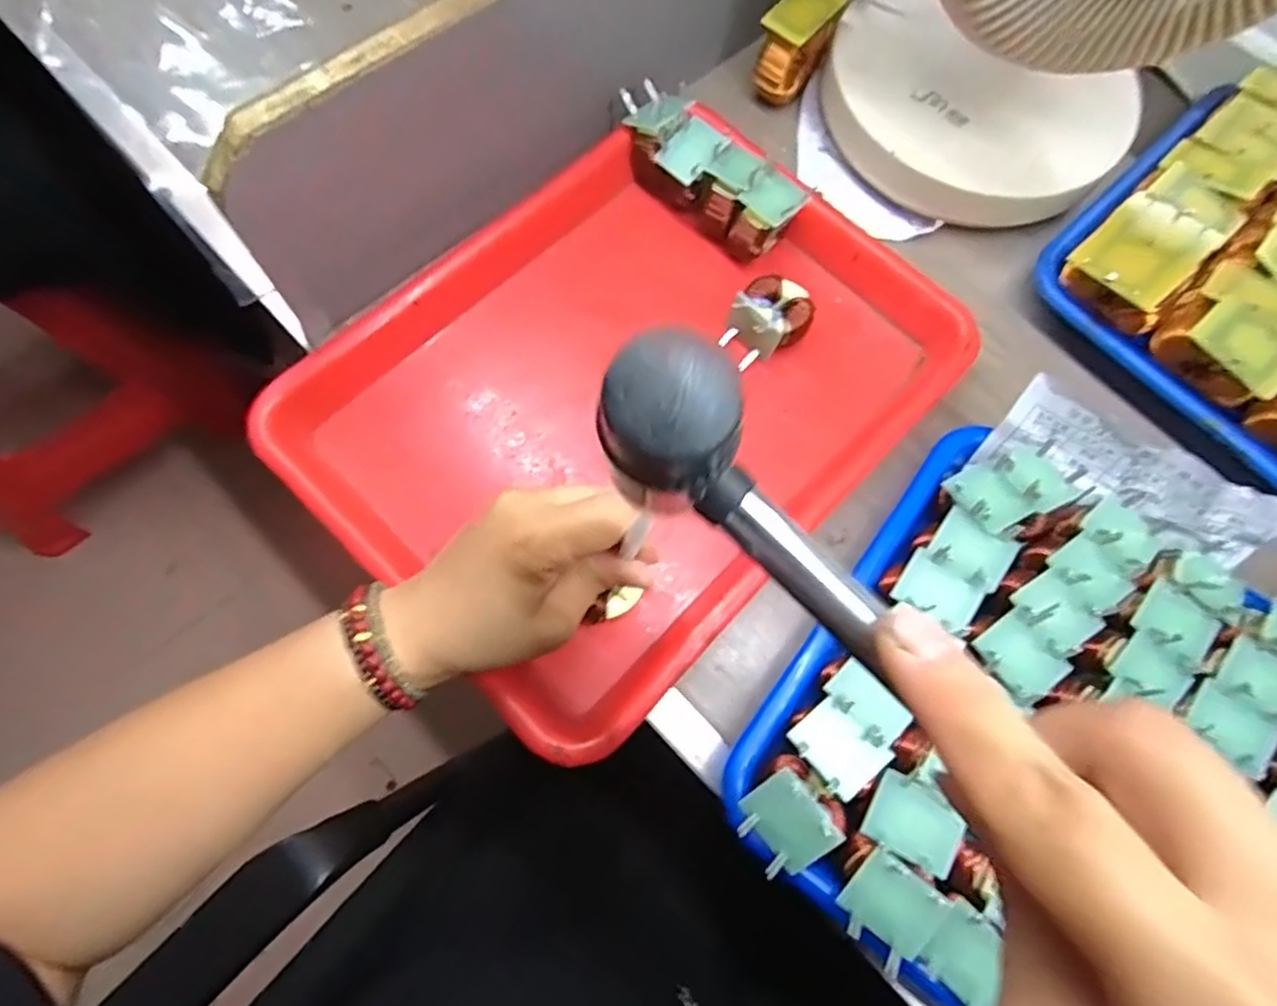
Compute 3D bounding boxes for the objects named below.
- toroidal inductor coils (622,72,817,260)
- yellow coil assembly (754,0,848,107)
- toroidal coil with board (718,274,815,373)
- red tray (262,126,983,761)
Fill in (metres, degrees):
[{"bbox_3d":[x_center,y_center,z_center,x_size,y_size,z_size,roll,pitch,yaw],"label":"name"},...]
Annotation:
[{"bbox_3d":[0.040,-0.201,0.405,0.126,0.038,0.044,44,75,10],"label":"toroidal inductor coils"},{"bbox_3d":[0.102,-0.297,0.437,0.031,0.057,0.052,41,74,9],"label":"yellow coil assembly"},{"bbox_3d":[0.075,-0.109,0.388,0.053,0.029,0.040,-33,77,-13],"label":"toroidal coil with board"},{"bbox_3d":[-0.003,-0.065,0.372,0.256,0.047,0.336,44,75,10],"label":"red tray"}]

